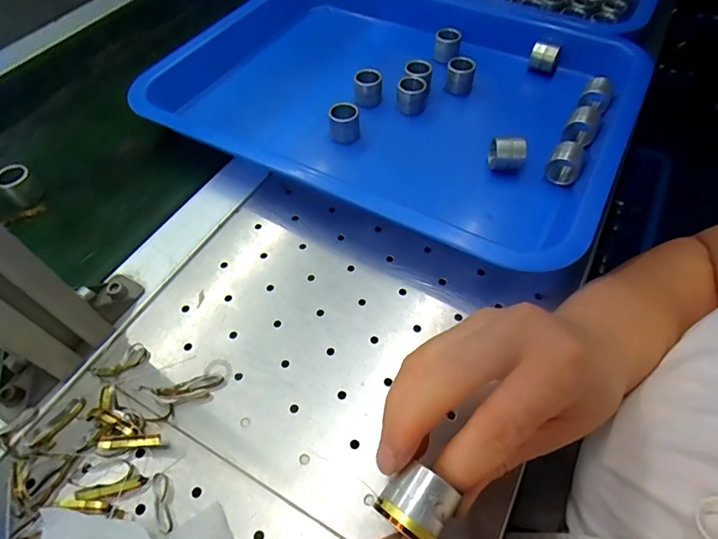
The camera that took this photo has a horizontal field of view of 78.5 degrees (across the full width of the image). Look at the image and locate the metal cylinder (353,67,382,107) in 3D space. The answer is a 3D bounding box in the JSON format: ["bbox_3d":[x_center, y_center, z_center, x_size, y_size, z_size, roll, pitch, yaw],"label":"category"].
[{"bbox_3d":[0.008,-0.164,0.401,0.024,0.025,0.021,-2,55,1],"label":"metal cylinder"}]

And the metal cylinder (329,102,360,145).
[{"bbox_3d":[-0.012,-0.121,0.369,0.024,0.025,0.024,-1,55,1],"label":"metal cylinder"}]

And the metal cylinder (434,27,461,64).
[{"bbox_3d":[0.088,-0.224,0.442,0.024,0.026,0.021,7,55,7],"label":"metal cylinder"}]

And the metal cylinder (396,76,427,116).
[{"bbox_3d":[0.047,-0.155,0.396,0.025,0.025,0.028,3,55,4],"label":"metal cylinder"}]

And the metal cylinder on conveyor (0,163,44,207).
[{"bbox_3d":[-0.272,-0.067,0.353,0.025,0.024,0.024,34,62,23],"label":"metal cylinder on conveyor"}]

